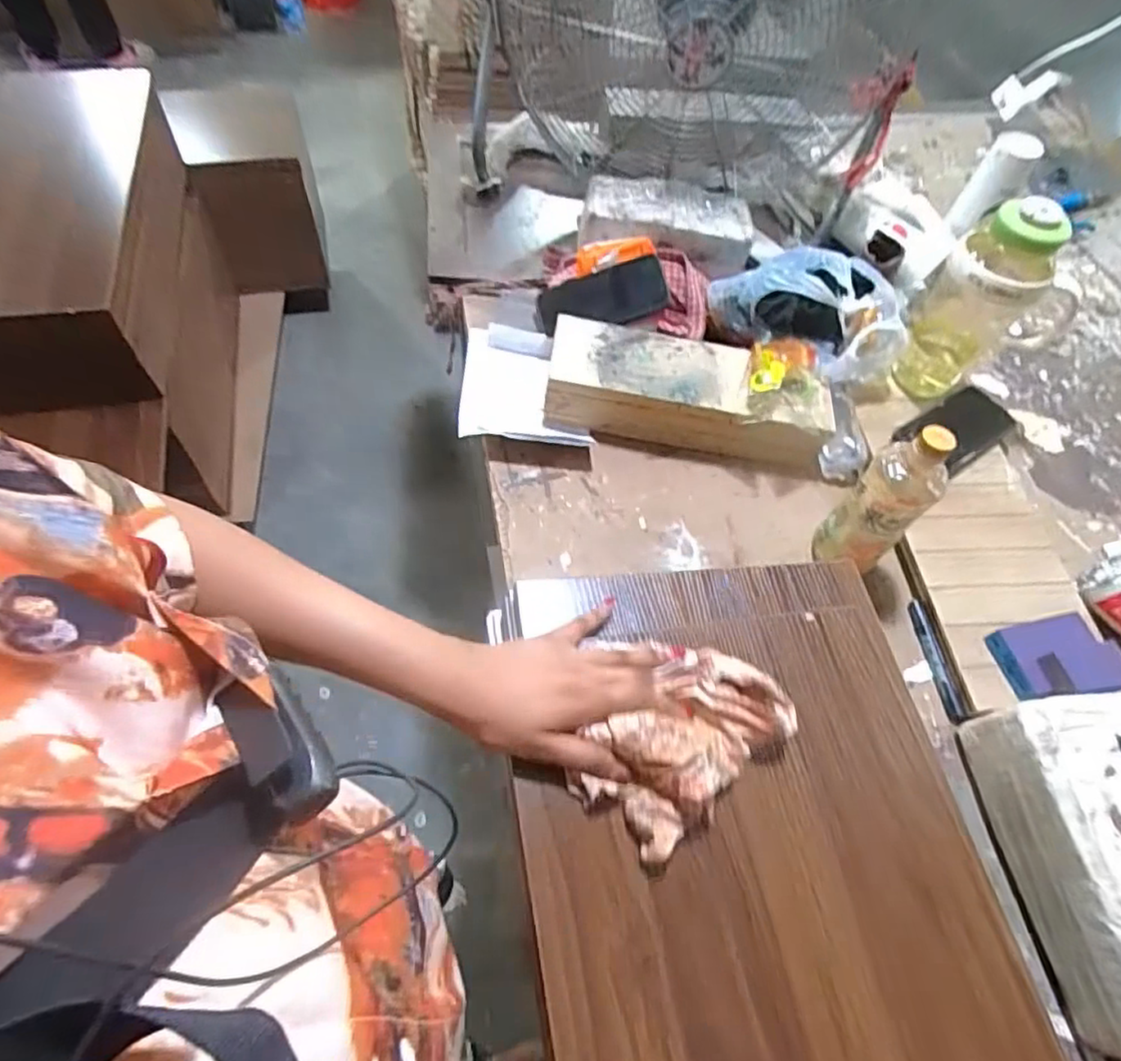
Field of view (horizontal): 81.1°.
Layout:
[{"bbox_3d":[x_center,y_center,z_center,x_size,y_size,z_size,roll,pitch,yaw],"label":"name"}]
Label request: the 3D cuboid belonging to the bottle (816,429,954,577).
[{"bbox_3d":[0.325,-0.025,0.659,0.063,0.172,0.066,-39,69,-23],"label":"bottle"}]

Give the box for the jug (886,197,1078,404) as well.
[{"bbox_3d":[0.511,-0.269,0.774,0.140,0.235,0.124,26,62,11],"label":"jug"}]

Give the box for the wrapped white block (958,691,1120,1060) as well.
[{"bbox_3d":[0.502,0.283,0.562,0.204,0.101,0.269,-4,60,-6],"label":"wrapped white block"}]

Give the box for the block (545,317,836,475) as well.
[{"bbox_3d":[0.154,-0.168,0.785,0.344,0.068,0.129,12,60,3],"label":"block"}]

